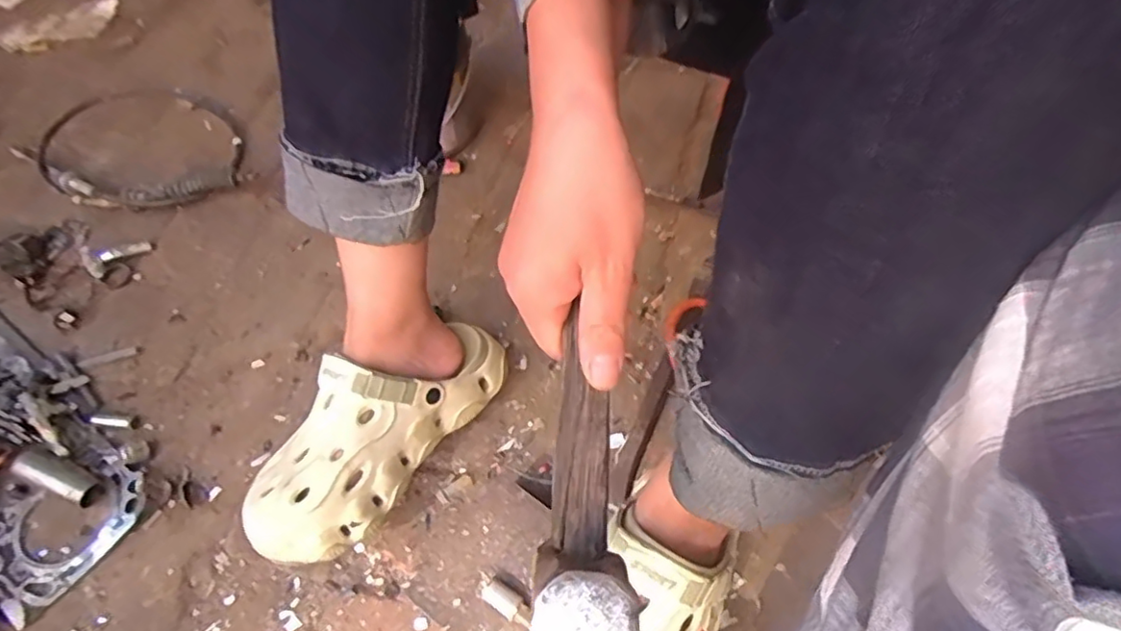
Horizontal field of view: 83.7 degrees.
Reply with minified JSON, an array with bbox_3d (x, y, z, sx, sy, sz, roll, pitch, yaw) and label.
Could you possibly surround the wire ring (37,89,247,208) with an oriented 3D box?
[{"bbox_3d":[-0.490,-0.200,0.734,0.205,0.053,0.202,0,57,0],"label":"wire ring"}]

